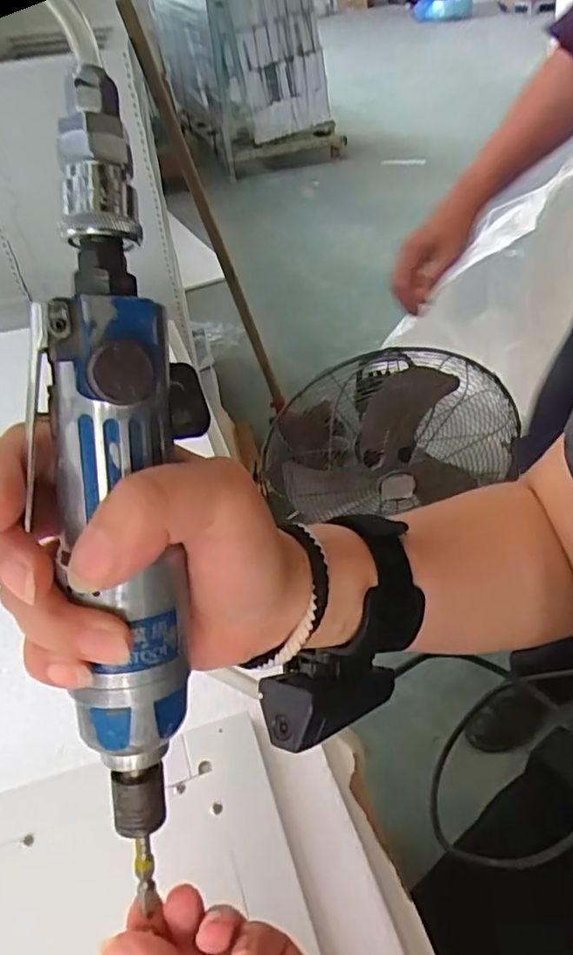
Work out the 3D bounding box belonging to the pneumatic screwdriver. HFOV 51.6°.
[{"bbox_3d":[-0.050,0.009,0.188,0.039,0.239,0.035,-2,8,3],"label":"pneumatic screwdriver"}]

